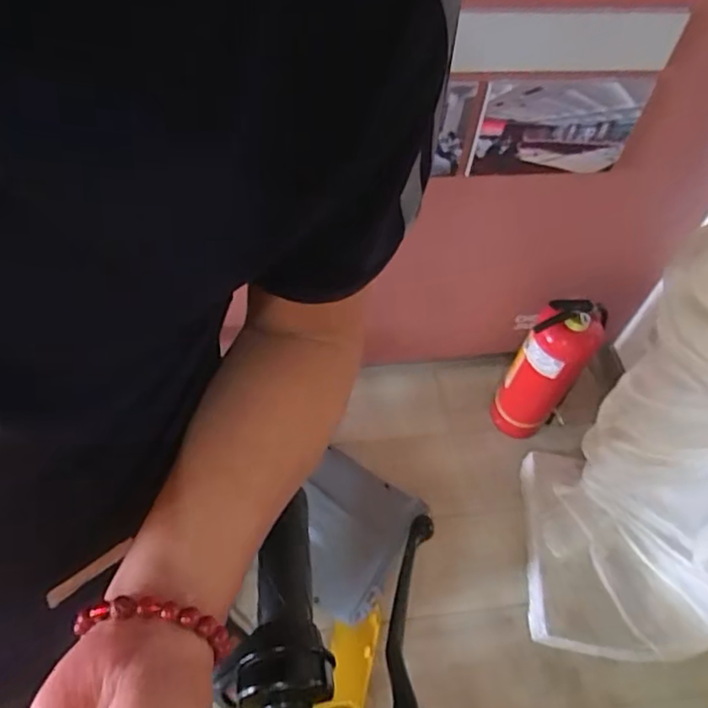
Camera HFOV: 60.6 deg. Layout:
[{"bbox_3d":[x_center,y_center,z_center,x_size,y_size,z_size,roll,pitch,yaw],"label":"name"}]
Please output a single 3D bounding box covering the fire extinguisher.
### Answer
[{"bbox_3d":[0.408,0.036,1.307,0.152,0.451,0.125,25,58,13],"label":"fire extinguisher"}]

